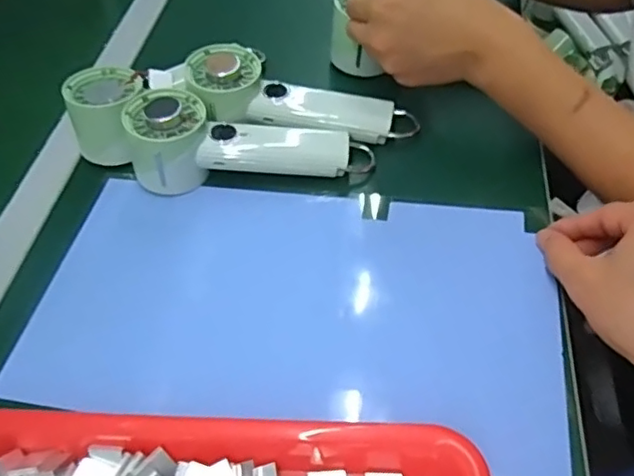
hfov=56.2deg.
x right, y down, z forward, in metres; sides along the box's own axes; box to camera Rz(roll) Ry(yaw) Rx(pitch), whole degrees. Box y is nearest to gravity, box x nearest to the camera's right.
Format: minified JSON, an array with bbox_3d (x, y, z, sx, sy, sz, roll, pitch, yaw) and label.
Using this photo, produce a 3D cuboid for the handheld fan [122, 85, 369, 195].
[{"bbox_3d":[-0.055,-0.076,0.488,0.195,0.066,0.062,3,49,-7],"label":"handheld fan"}]

